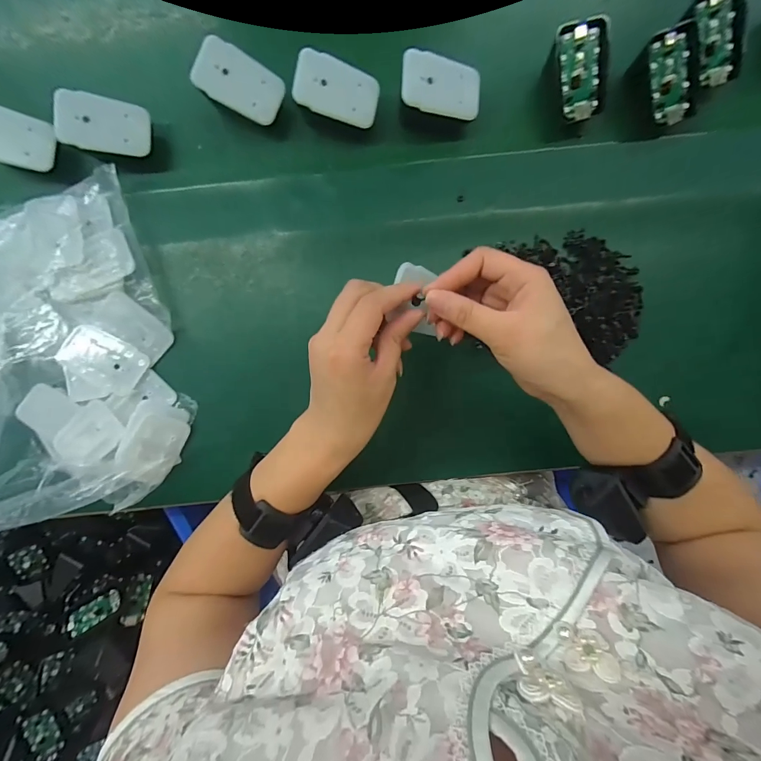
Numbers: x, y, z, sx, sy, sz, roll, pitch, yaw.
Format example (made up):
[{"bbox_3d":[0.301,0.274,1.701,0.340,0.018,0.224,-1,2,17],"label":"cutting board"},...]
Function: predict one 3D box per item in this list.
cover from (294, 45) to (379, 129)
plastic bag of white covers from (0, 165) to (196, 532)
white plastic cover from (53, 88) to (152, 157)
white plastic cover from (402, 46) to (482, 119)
[{"bbox_3d":[-0.036,-0.240,0.302,0.068,0.004,0.041,9,100,-17],"label":"cover"},{"bbox_3d":[-0.324,0.001,0.299,0.301,0.099,0.264,-24,94,-2],"label":"plastic bag of white covers"},{"bbox_3d":[-0.235,-0.217,0.309,0.066,0.006,0.043,-1,102,-28],"label":"white plastic cover"},{"bbox_3d":[0.051,-0.245,0.301,0.068,0.004,0.043,-3,99,-17],"label":"white plastic cover"}]

